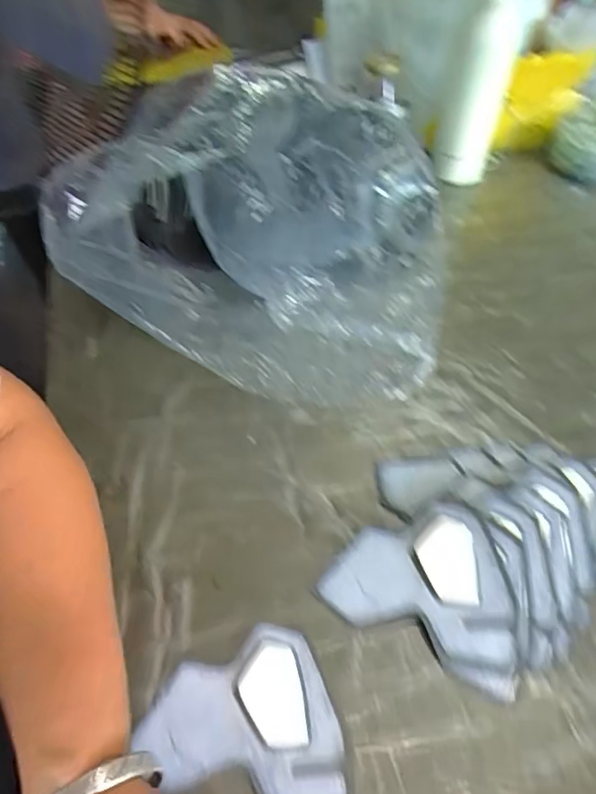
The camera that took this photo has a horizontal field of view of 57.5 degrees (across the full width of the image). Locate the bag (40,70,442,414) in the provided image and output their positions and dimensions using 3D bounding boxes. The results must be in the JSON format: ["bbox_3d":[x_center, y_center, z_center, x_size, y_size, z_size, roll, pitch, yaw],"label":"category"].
[{"bbox_3d":[-0.008,-0.164,0.498,0.307,0.201,0.302,1,49,1],"label":"bag"}]

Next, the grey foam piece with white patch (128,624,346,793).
[{"bbox_3d":[-0.031,0.187,0.317,0.111,0.010,0.095,-1,49,0],"label":"grey foam piece with white patch"}]

